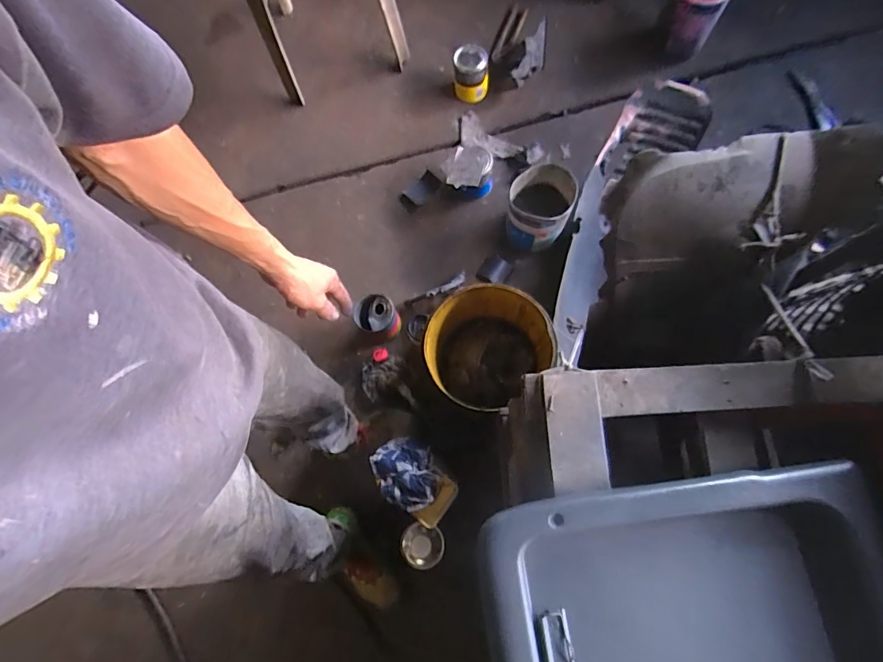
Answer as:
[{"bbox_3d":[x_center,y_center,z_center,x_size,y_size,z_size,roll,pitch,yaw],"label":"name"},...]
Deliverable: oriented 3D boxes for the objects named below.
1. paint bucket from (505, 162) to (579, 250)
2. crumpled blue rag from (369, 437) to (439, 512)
[{"bbox_3d":[0.264,-0.326,1.227,0.162,0.170,0.173,-1,75,5],"label":"paint bucket"},{"bbox_3d":[-0.077,0.301,0.945,0.124,0.047,0.149,-18,74,0],"label":"crumpled blue rag"}]

